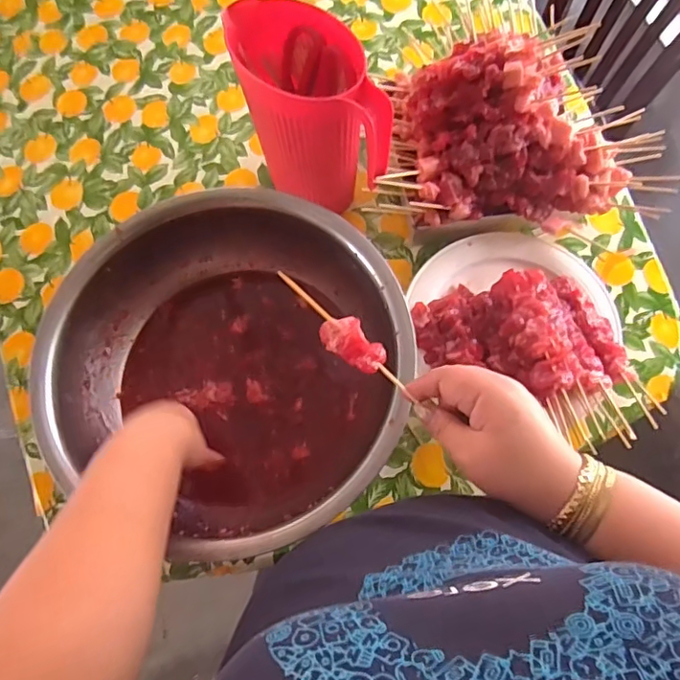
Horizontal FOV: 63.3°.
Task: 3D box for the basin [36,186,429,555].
[{"bbox_3d":[-0.112,0.024,0.592,0.357,0.108,0.339,-1,70,2],"label":"basin"}]

